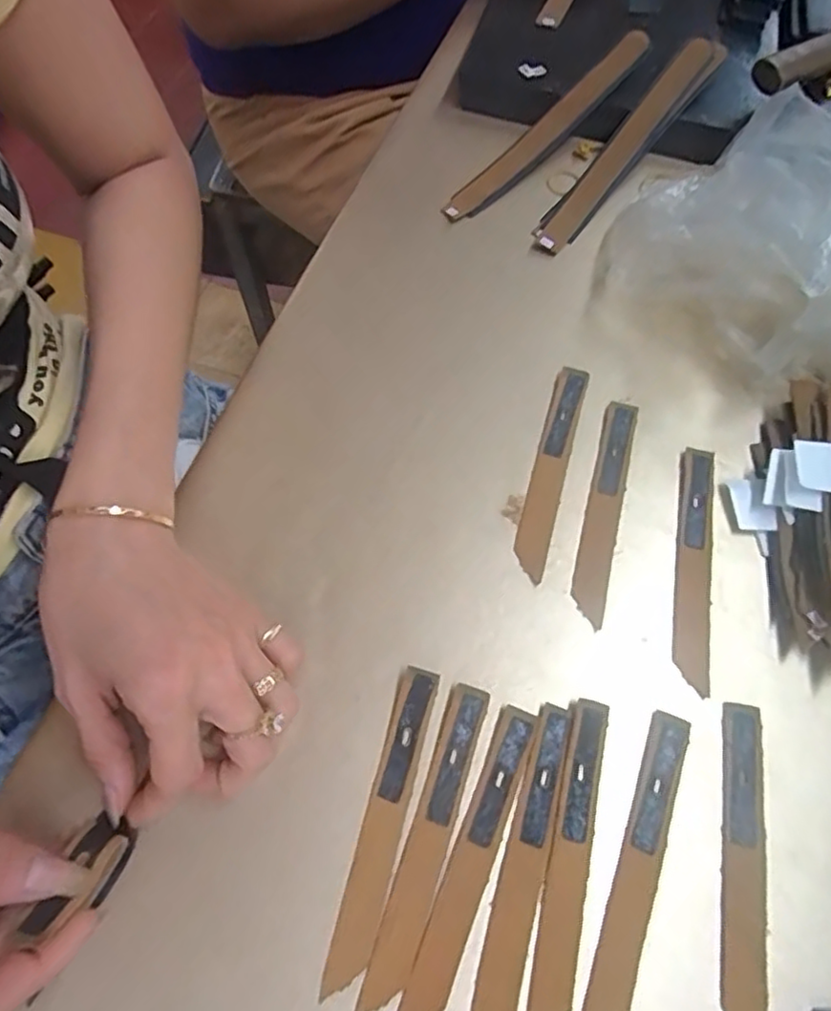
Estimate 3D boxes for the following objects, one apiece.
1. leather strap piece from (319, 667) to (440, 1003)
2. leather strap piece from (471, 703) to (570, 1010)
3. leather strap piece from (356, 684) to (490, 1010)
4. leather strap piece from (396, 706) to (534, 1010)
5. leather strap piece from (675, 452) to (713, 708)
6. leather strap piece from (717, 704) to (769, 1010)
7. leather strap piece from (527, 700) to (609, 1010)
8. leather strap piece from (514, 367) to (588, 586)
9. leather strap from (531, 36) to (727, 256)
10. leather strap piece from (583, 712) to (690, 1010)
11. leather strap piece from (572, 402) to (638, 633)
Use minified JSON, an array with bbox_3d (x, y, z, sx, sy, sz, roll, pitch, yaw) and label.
[{"bbox_3d":[-0.014,0.131,0.261,0.016,0.006,0.124,15,66,7],"label":"leather strap piece"},{"bbox_3d":[0.045,0.146,0.257,0.017,0.004,0.123,16,67,7],"label":"leather strap piece"},{"bbox_3d":[0.006,0.138,0.259,0.018,0.004,0.124,18,67,8],"label":"leather strap piece"},{"bbox_3d":[0.024,0.145,0.256,0.017,0.004,0.124,22,67,9],"label":"leather strap piece"},{"bbox_3d":[0.138,0.028,0.309,0.015,0.005,0.123,10,66,5],"label":"leather strap piece"},{"bbox_3d":[0.135,0.147,0.256,0.019,0.004,0.123,12,66,5],"label":"leather strap piece"},{"bbox_3d":[0.063,0.144,0.256,0.016,0.004,0.123,13,66,6],"label":"leather strap piece"},{"bbox_3d":[0.072,-0.021,0.329,0.016,0.005,0.123,15,67,7],"label":"leather strap piece"},{"bbox_3d":[0.137,-0.234,0.409,0.028,0.018,0.180,38,86,16],"label":"leather strap"},{"bbox_3d":[0.092,0.148,0.255,0.016,0.004,0.124,20,67,9],"label":"leather strap piece"},{"bbox_3d":[0.098,0.001,0.320,0.016,0.006,0.122,14,66,6],"label":"leather strap piece"}]

